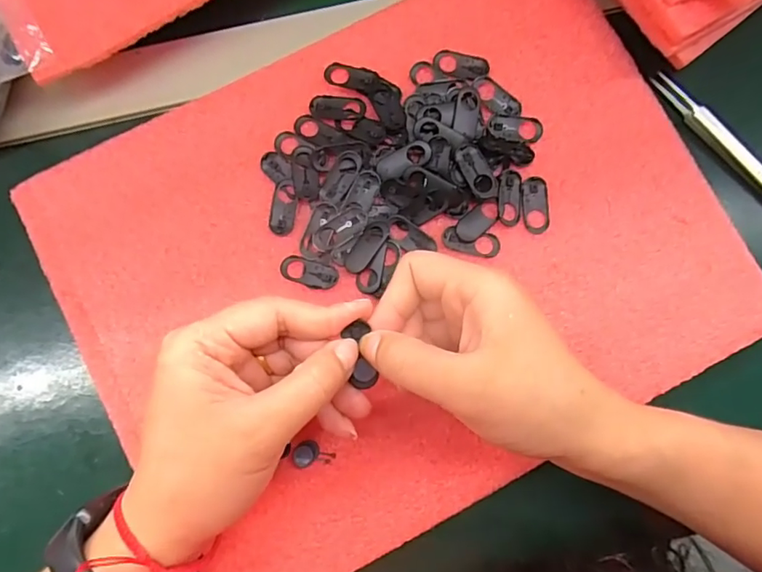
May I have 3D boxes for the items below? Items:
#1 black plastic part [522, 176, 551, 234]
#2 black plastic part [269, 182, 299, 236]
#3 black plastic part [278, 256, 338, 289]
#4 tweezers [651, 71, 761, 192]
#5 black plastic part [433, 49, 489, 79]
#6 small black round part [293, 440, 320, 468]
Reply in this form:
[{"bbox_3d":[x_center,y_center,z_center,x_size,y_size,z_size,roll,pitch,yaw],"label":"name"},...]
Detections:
[{"bbox_3d":[0.087,-0.045,0.289,0.015,0.004,0.031,-3,82,-2],"label":"black plastic part"},{"bbox_3d":[-0.053,-0.043,0.285,0.014,0.004,0.030,11,82,0],"label":"black plastic part"},{"bbox_3d":[-0.039,-0.007,0.281,0.031,0.005,0.014,14,82,1],"label":"black plastic part"},{"bbox_3d":[0.215,-0.067,0.303,0.011,0.013,0.153,-44,85,-7],"label":"tweezers"},{"bbox_3d":[0.046,-0.127,0.297,0.031,0.004,0.015,14,82,1],"label":"black plastic part"},{"bbox_3d":[-0.039,0.087,0.269,0.011,0.004,0.015,45,83,5],"label":"small black round part"}]

